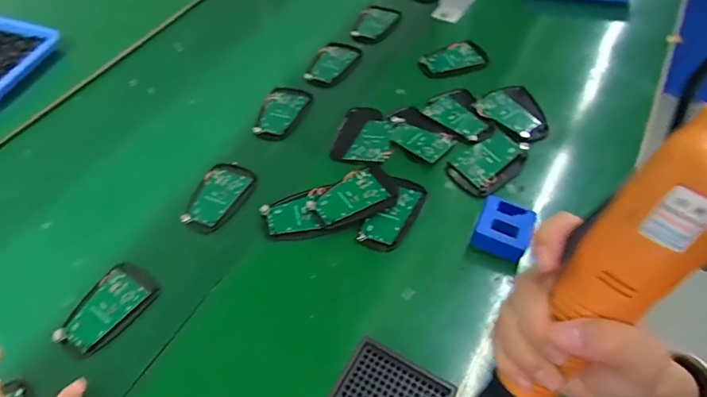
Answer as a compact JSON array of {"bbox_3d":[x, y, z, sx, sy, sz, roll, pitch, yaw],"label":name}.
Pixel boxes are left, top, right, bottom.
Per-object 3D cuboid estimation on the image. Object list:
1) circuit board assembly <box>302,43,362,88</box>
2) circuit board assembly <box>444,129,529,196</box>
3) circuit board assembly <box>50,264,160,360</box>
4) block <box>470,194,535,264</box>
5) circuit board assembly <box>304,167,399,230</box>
[{"bbox_3d":[-0.031,-0.203,0.668,0.068,0.013,0.084,20,58,17],"label":"circuit board assembly"},{"bbox_3d":[0.161,-0.043,0.523,0.093,0.016,0.061,-33,59,-19],"label":"circuit board assembly"},{"bbox_3d":[-0.256,0.113,0.461,0.062,0.011,0.096,30,61,23],"label":"circuit board assembly"},{"bbox_3d":[0.153,0.033,0.458,0.051,0.035,0.053,20,58,17],"label":"block"},{"bbox_3d":[0.002,0.000,0.503,0.094,0.017,0.059,-32,59,-19],"label":"circuit board assembly"}]

